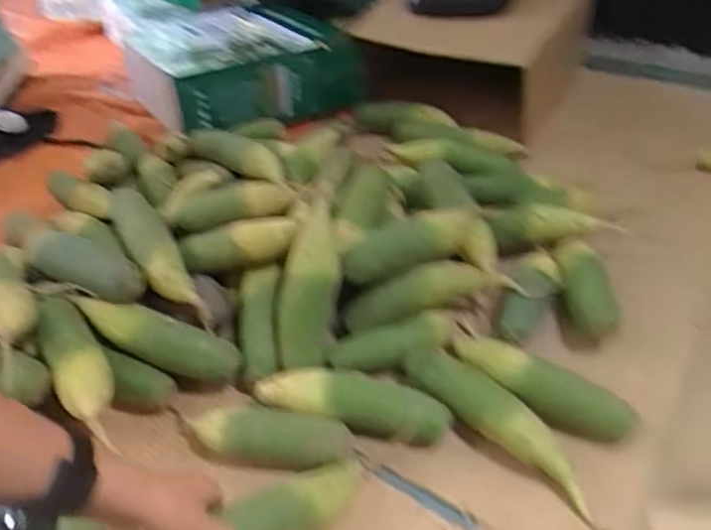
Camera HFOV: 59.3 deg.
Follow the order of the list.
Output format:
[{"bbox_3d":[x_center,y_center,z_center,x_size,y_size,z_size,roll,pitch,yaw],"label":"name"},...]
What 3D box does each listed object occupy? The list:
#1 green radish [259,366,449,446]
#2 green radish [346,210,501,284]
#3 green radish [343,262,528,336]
[{"bbox_3d":[-0.004,0.158,0.704,0.215,0.048,0.063,9,47,15],"label":"green radish"},{"bbox_3d":[0.086,-0.019,0.817,0.218,0.083,0.064,-8,43,-22],"label":"green radish"},{"bbox_3d":[0.092,0.037,0.785,0.220,0.055,0.047,-16,46,-9],"label":"green radish"}]

